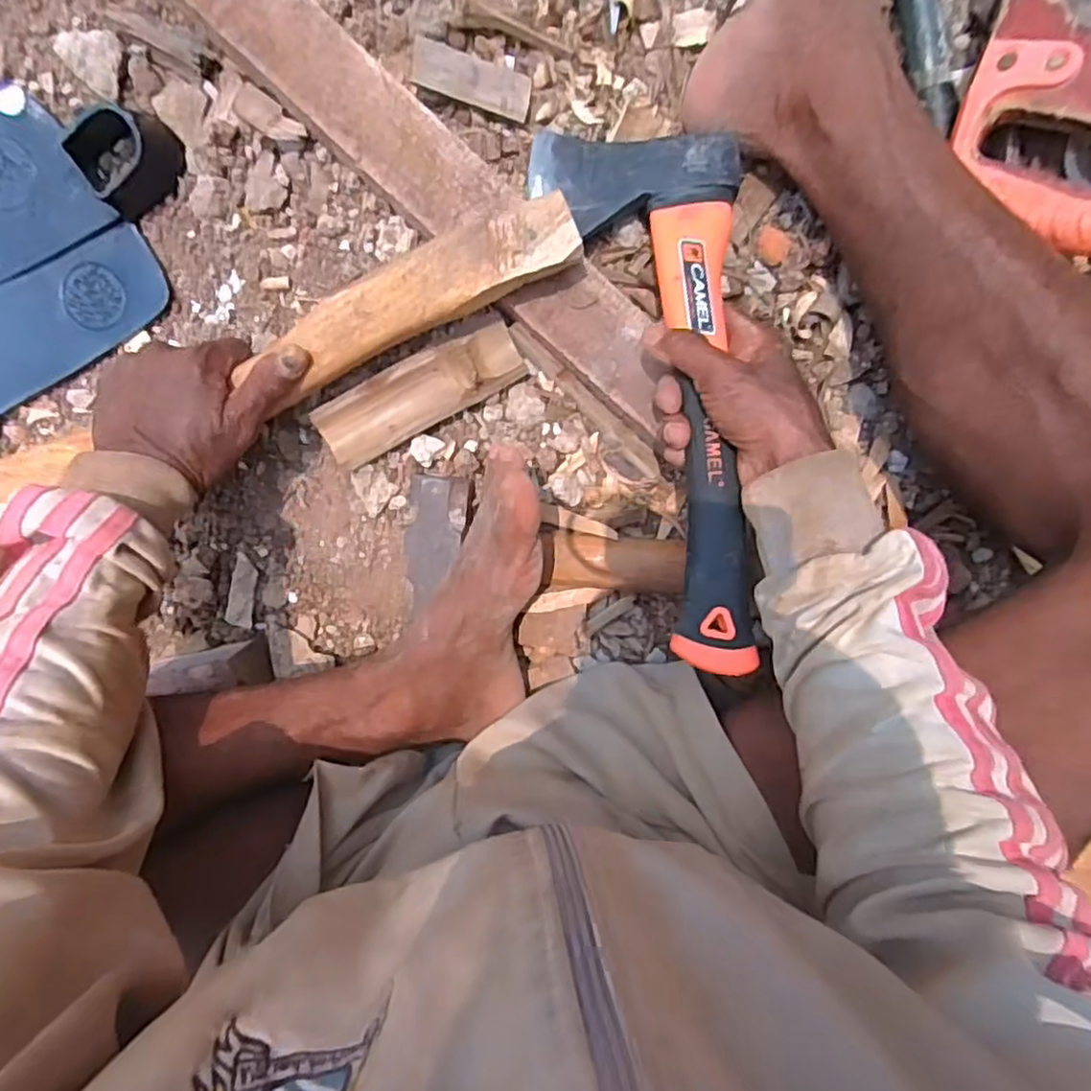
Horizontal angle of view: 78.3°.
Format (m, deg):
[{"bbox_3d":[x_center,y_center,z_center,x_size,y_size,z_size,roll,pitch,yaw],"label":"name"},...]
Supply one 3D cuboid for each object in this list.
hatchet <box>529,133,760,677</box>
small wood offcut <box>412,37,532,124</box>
[{"bbox_3d":[0.072,-0.098,0.413,0.123,0.028,0.345,-7,80,5],"label":"hatchet"},{"bbox_3d":[-0.047,-0.305,0.438,0.076,0.009,0.029,10,99,-17],"label":"small wood offcut"}]

